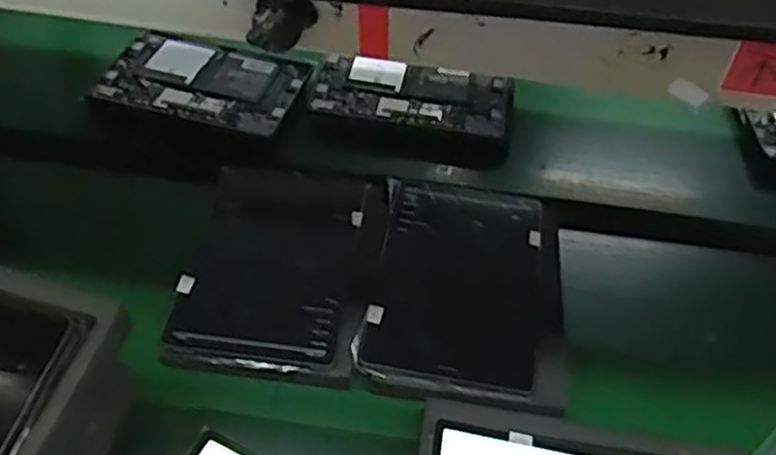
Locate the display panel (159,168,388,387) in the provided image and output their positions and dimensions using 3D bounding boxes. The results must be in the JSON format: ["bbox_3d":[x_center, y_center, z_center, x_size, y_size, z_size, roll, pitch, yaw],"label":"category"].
[{"bbox_3d":[-0.109,0.041,0.789,0.187,0.020,0.261,7,46,2],"label":"display panel"}]

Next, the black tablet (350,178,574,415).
[{"bbox_3d":[0.082,0.057,0.794,0.202,0.019,0.286,6,47,1],"label":"black tablet"}]

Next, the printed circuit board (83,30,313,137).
[{"bbox_3d":[-0.249,-0.196,1.007,0.255,0.016,0.165,12,48,6],"label":"printed circuit board"}]

